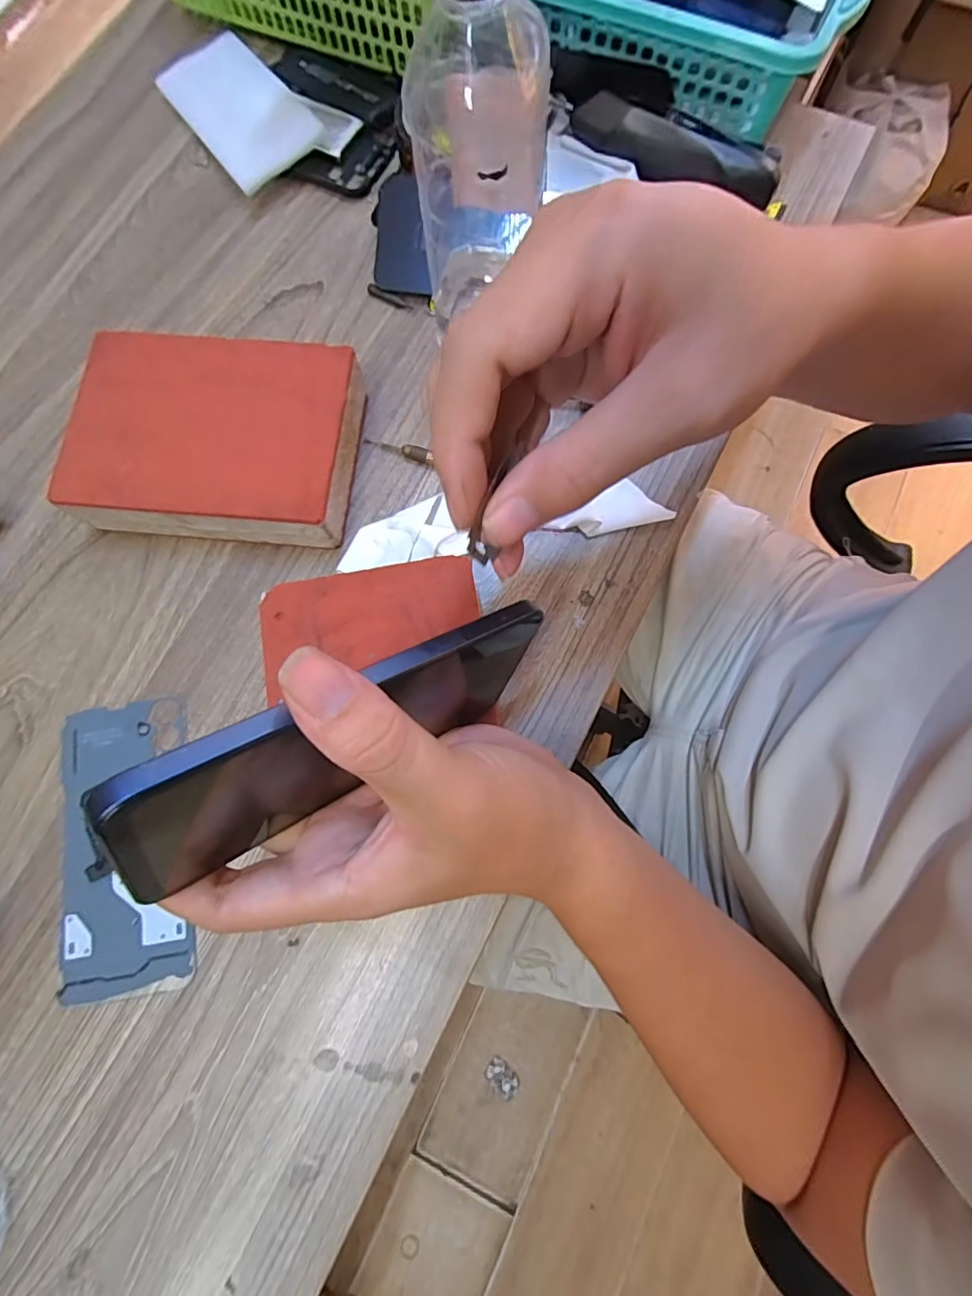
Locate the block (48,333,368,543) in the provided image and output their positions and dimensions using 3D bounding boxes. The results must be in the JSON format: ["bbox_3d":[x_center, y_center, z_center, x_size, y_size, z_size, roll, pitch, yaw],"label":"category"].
[{"bbox_3d":[-0.162,-0.123,0.324,0.158,0.042,0.119,5,77,2],"label":"block"}]

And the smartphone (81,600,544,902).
[{"bbox_3d":[-0.043,0.031,0.200,0.169,0.083,0.014,-25,69,-38],"label":"smartphone"}]

